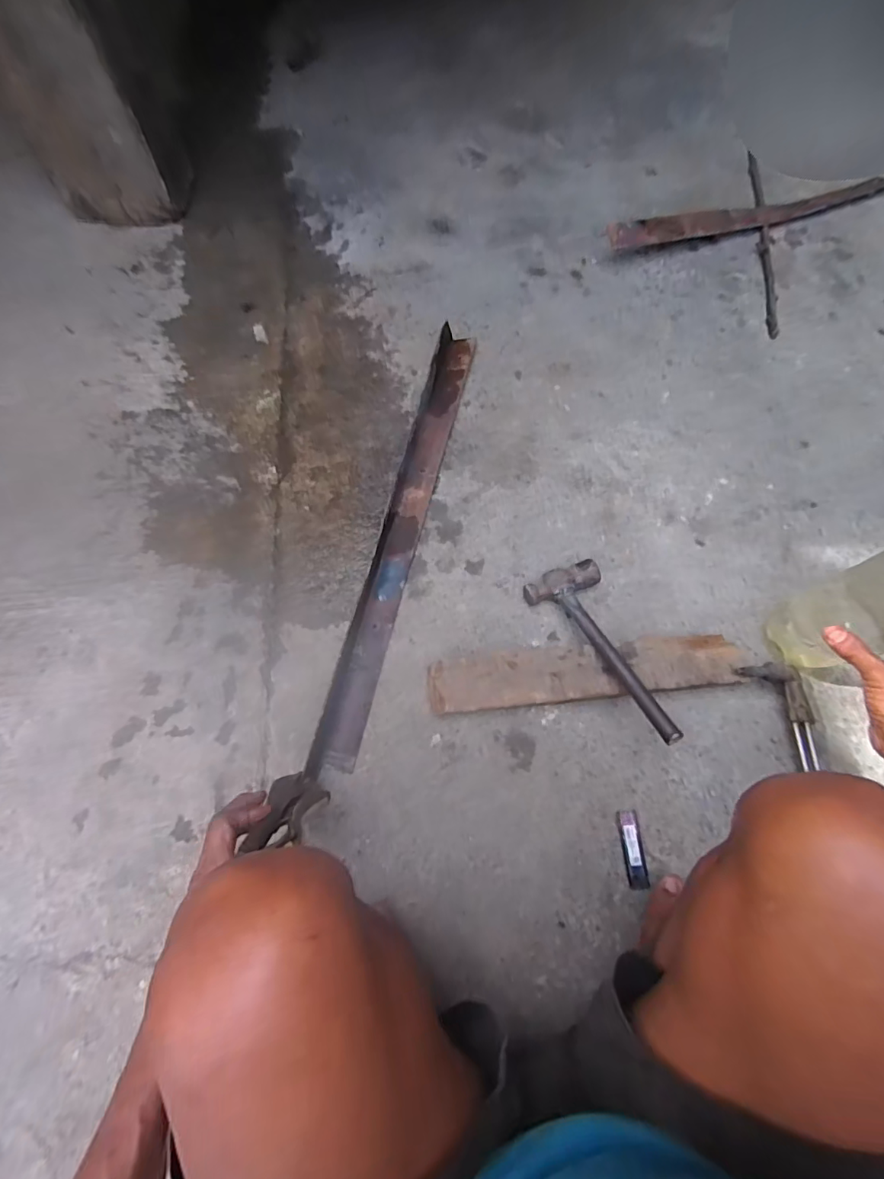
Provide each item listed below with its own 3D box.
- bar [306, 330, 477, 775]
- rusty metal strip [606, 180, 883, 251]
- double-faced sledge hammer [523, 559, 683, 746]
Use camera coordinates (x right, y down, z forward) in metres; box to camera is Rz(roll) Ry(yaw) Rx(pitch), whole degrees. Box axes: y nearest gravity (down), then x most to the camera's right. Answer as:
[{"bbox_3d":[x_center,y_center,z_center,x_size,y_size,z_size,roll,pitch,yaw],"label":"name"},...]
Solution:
[{"bbox_3d":[-0.056,-0.103,0.741,0.055,0.044,0.715,13,70,5],"label":"bar"},{"bbox_3d":[0.665,-0.748,0.969,0.742,0.062,0.050,-20,71,-7],"label":"rusty metal strip"},{"bbox_3d":[0.206,0.077,0.638,0.102,0.037,0.262,-19,52,-6],"label":"double-faced sledge hammer"}]

